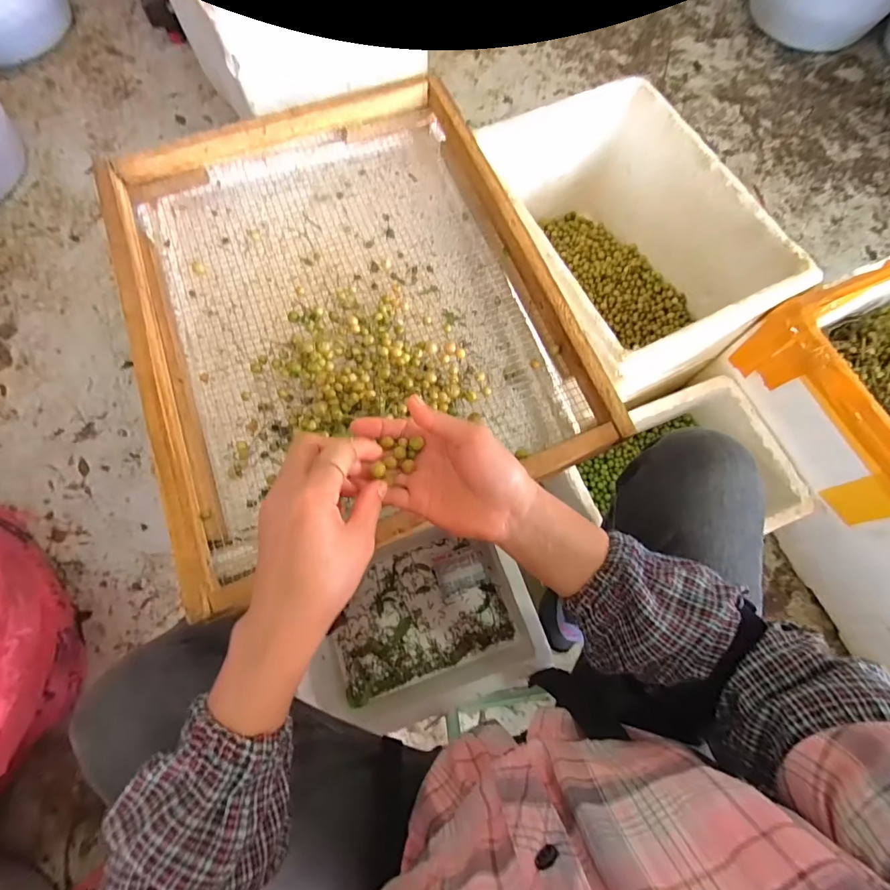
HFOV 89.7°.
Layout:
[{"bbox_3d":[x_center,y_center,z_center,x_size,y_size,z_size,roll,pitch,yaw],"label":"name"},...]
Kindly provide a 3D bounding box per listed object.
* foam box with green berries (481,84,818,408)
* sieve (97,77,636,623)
[{"bbox_3d":[0.286,-0.325,0.810,0.362,0.274,0.477,-27,75,-9],"label":"foam box with green berries"},{"bbox_3d":[-0.123,-0.179,0.558,0.464,0.100,0.585,-21,74,-8],"label":"sieve"}]

